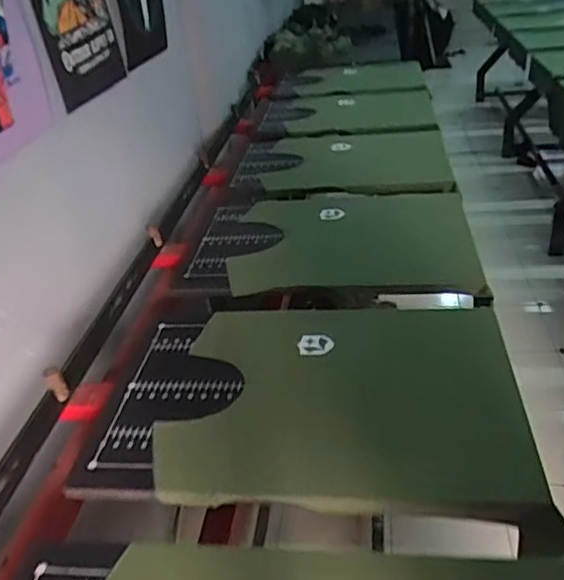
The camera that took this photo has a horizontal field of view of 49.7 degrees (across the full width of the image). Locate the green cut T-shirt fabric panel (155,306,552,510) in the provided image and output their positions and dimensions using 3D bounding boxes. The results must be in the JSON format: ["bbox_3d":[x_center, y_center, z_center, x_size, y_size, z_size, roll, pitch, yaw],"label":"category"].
[{"bbox_3d":[0.087,0.144,0.891,0.492,0.032,0.389,-1,32,8],"label":"green cut T-shirt fabric panel"}]

